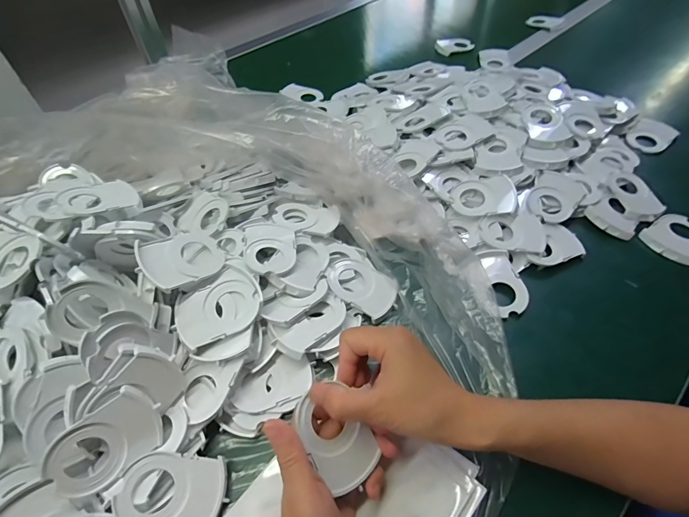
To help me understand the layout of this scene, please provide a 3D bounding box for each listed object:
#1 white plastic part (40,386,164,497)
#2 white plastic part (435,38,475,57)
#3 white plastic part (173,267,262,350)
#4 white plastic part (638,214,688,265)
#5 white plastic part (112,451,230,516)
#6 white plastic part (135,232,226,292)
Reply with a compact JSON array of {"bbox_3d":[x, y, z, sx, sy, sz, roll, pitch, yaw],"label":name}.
[{"bbox_3d":[-0.181,0.142,0.294,0.075,0.056,0.008,-41,25,-30],"label":"white plastic part"},{"bbox_3d":[0.233,-0.460,0.823,0.075,0.013,0.067,-17,53,-11],"label":"white plastic part"},{"bbox_3d":[-0.120,0.046,0.363,0.078,0.004,0.060,-33,69,-19],"label":"white plastic part"},{"bbox_3d":[0.404,-0.027,0.466,0.071,0.014,0.059,-35,58,-22],"label":"white plastic part"},{"bbox_3d":[-0.133,0.182,0.295,0.078,0.004,0.055,15,65,-15],"label":"white plastic part"},{"bbox_3d":[-0.157,-0.001,0.373,0.079,0.007,0.055,-22,72,-46],"label":"white plastic part"}]

